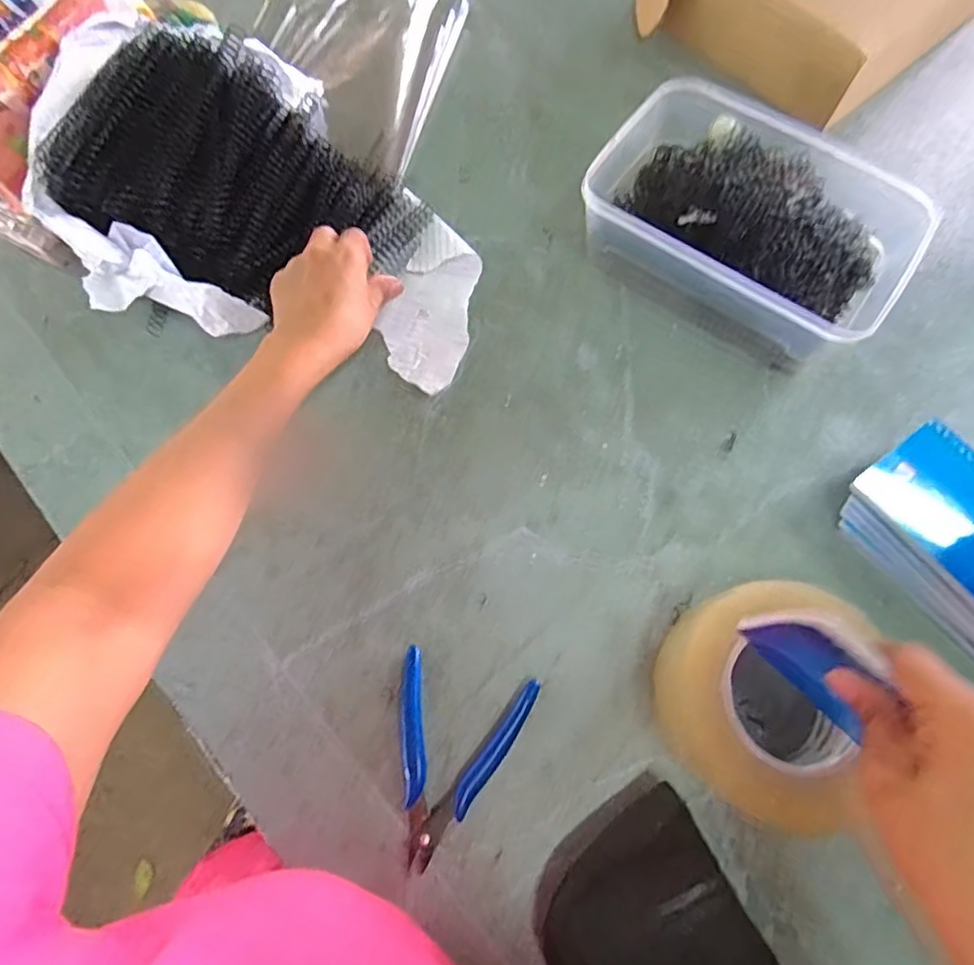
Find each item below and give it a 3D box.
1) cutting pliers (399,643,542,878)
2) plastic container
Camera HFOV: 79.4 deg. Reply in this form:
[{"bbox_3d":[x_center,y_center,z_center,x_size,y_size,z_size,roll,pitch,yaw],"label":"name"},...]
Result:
[{"bbox_3d":[-0.022,0.172,0.359,0.083,0.013,0.116,12,70,3],"label":"cutting pliers"},{"bbox_3d":[0.214,-0.211,0.468,0.236,0.073,0.174,32,72,10],"label":"plastic container"}]

